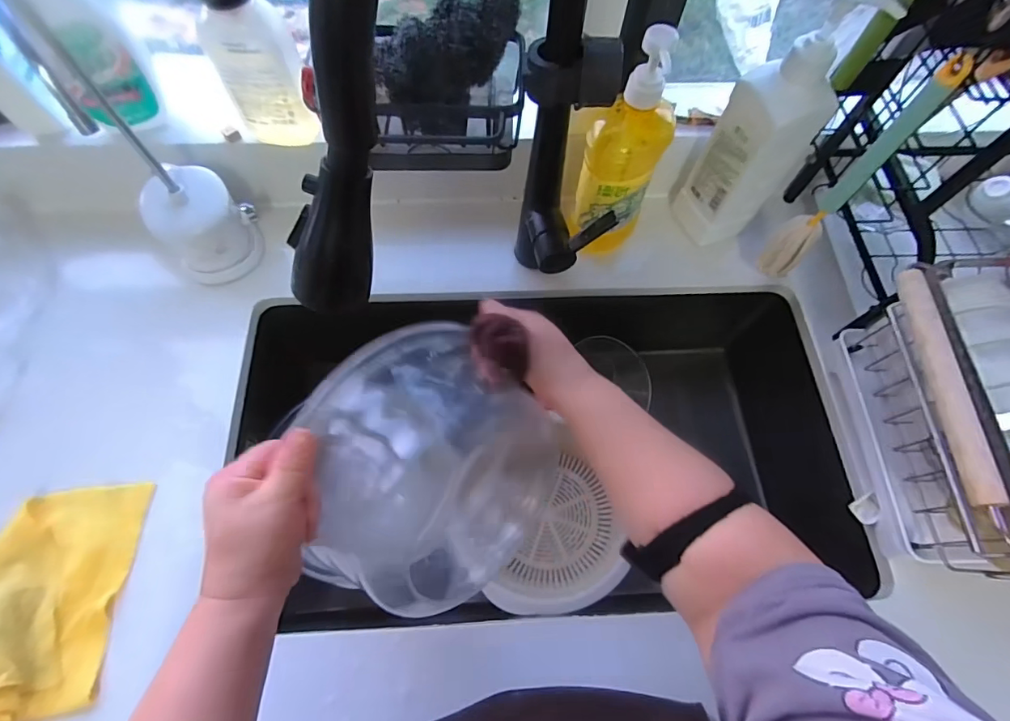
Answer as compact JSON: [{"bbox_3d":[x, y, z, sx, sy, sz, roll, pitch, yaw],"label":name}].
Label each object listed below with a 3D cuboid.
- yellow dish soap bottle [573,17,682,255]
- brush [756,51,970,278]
[{"bbox_3d":[0.129,-0.219,0.529,0.084,0.251,0.079,21,67,7],"label":"yellow dish soap bottle"},{"bbox_3d":[0.333,-0.168,0.472,0.037,0.253,0.029,41,71,14],"label":"brush"}]

